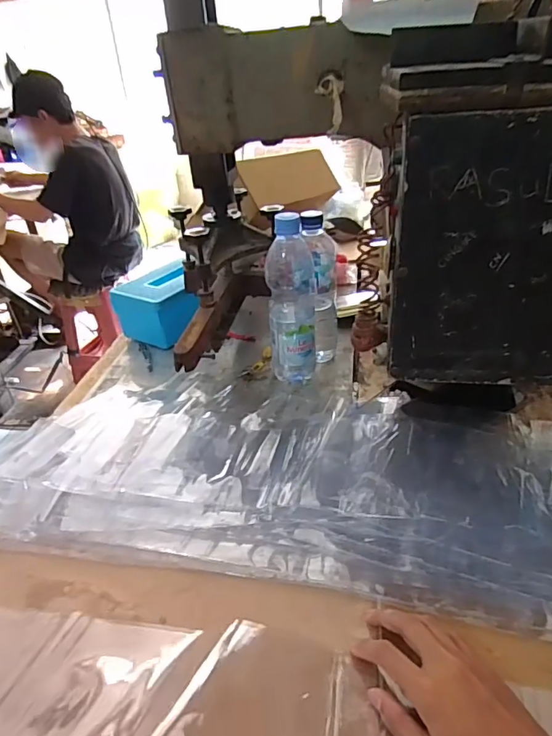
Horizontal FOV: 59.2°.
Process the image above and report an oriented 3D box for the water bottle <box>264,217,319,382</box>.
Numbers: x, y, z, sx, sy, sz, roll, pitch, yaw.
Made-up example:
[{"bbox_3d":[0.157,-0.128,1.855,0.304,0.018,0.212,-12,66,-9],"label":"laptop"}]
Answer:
[{"bbox_3d":[0.023,-0.088,0.686,0.065,0.236,0.057,-2,34,7],"label":"water bottle"}]

